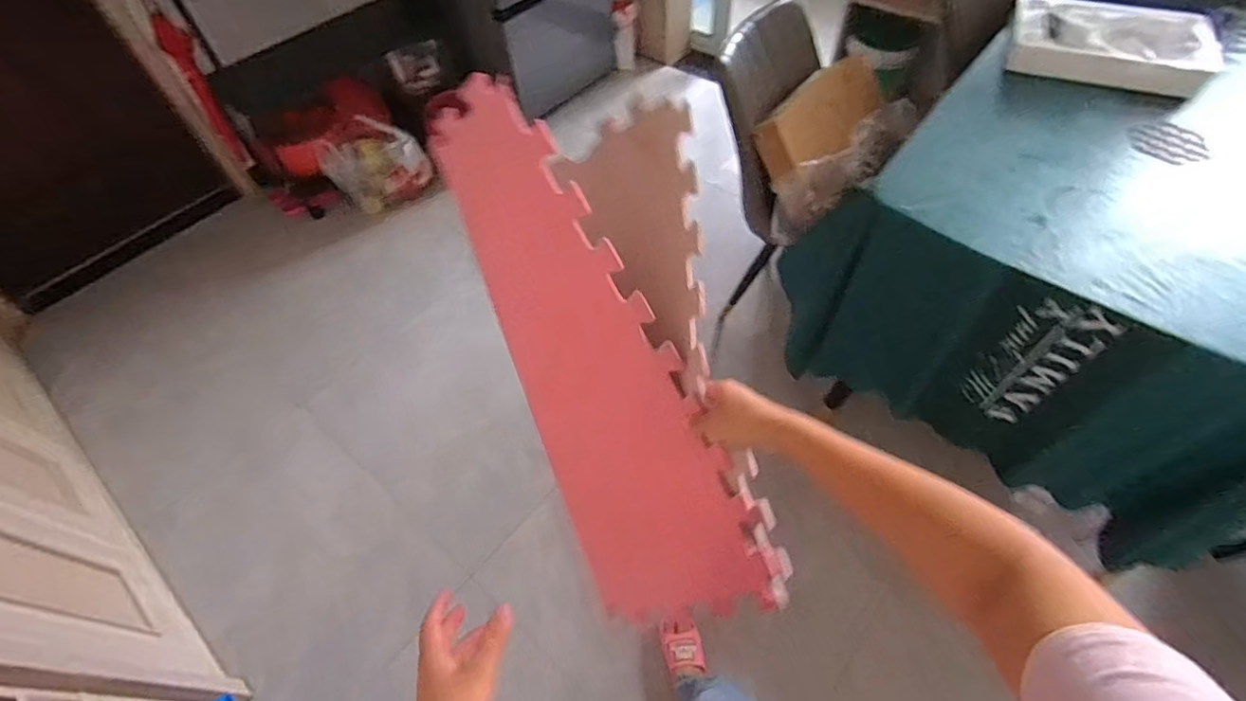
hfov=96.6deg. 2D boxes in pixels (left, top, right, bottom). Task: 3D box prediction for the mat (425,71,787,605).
[{"bbox_3d":[0.005,0.015,0.625,0.287,0.611,0.140,-8,17,30],"label":"mat"}]

